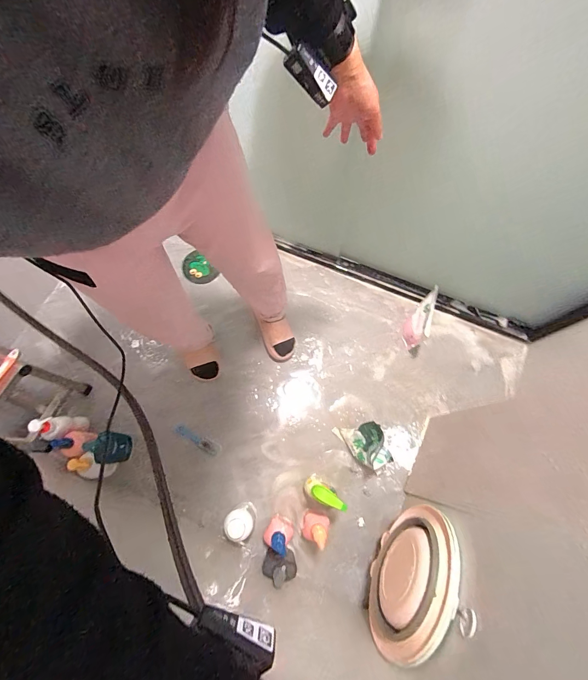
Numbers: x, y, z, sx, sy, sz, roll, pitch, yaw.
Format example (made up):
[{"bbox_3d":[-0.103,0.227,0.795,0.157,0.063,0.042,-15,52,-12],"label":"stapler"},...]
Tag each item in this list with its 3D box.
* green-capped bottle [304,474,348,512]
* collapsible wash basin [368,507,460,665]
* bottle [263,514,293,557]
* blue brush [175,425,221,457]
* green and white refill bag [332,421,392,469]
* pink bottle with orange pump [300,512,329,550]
[{"bbox_3d":[0.082,0.418,0.917,0.101,0.197,0.065,34,73,9],"label":"green-capped bottle"},{"bbox_3d":[0.251,0.518,0.743,0.072,0.287,0.299,27,73,7],"label":"collapsible wash basin"},{"bbox_3d":[-0.040,0.524,0.911,0.072,0.142,0.066,0,72,-1],"label":"bottle"},{"bbox_3d":[-0.299,0.312,1.048,0.156,0.020,0.042,31,73,9],"label":"blue brush"},{"bbox_3d":[0.214,0.308,1.008,0.091,0.133,0.169,-36,76,-13],"label":"green and white refill bag"},{"bbox_3d":[0.059,0.507,0.910,0.067,0.145,0.070,0,72,-1],"label":"pink bottle with orange pump"}]

